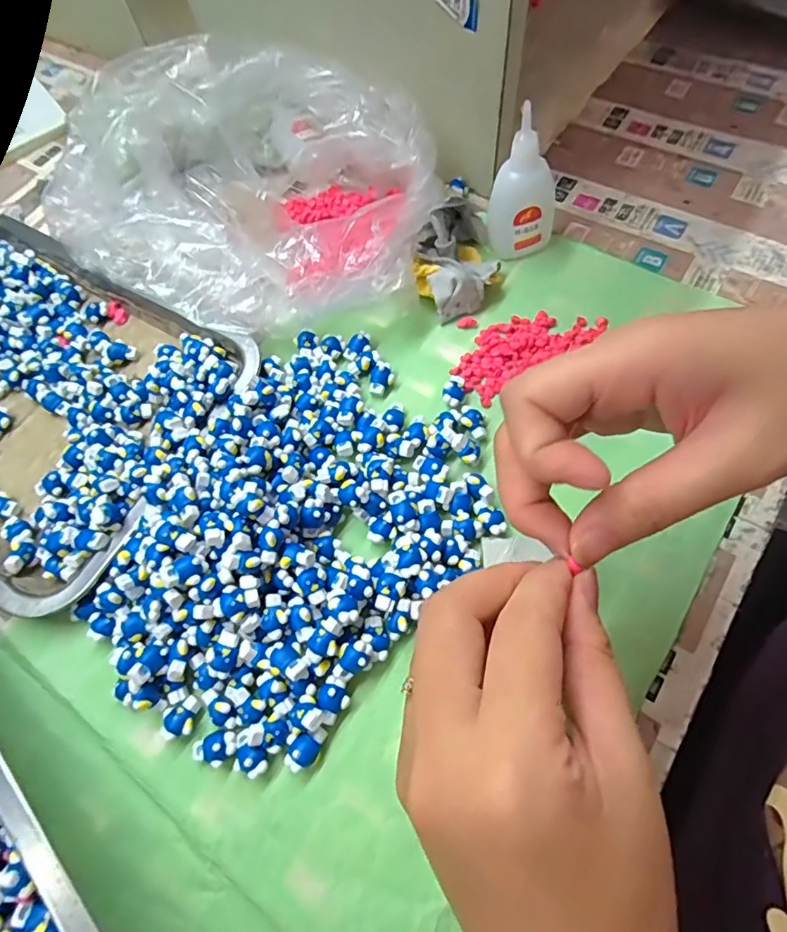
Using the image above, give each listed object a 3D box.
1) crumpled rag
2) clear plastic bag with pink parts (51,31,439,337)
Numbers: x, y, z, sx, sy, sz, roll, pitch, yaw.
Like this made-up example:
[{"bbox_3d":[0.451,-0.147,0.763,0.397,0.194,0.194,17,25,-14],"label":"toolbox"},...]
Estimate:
[{"bbox_3d":[0.043,-0.145,0.353,0.055,0.035,0.085,-1,66,4],"label":"crumpled rag"},{"bbox_3d":[-0.110,-0.197,0.361,0.273,0.077,0.206,8,67,8],"label":"clear plastic bag with pink parts"}]

